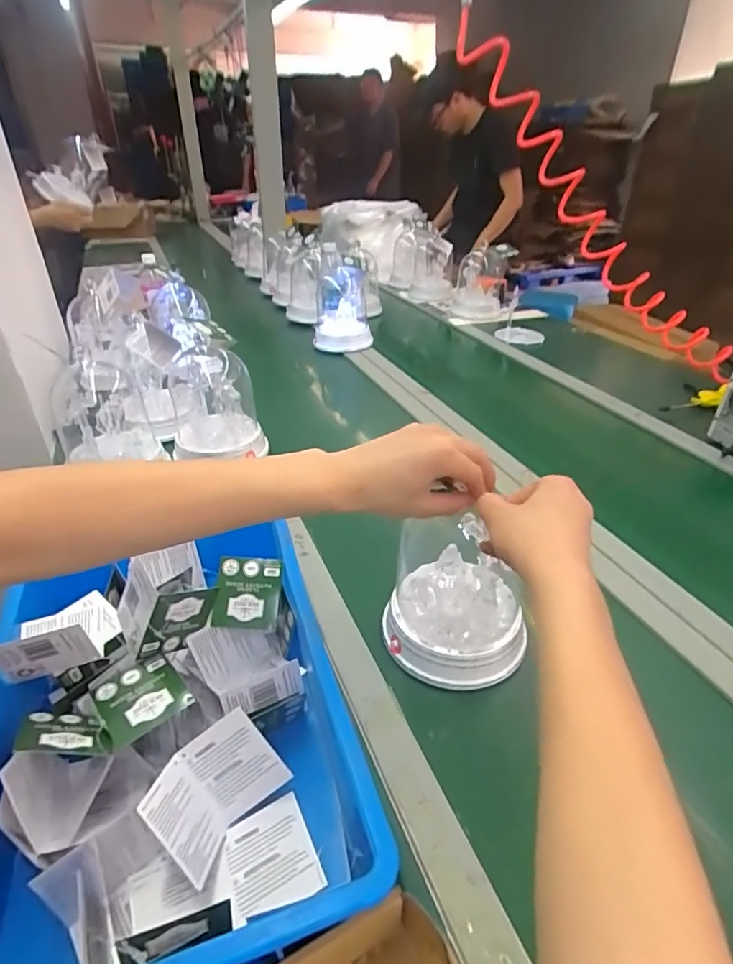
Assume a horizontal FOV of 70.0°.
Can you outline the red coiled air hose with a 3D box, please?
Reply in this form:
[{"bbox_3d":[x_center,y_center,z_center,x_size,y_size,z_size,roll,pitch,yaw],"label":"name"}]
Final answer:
[{"bbox_3d":[0.411,-0.439,0.929,0.789,0.091,0.153,38,25,-24],"label":"red coiled air hose"}]

